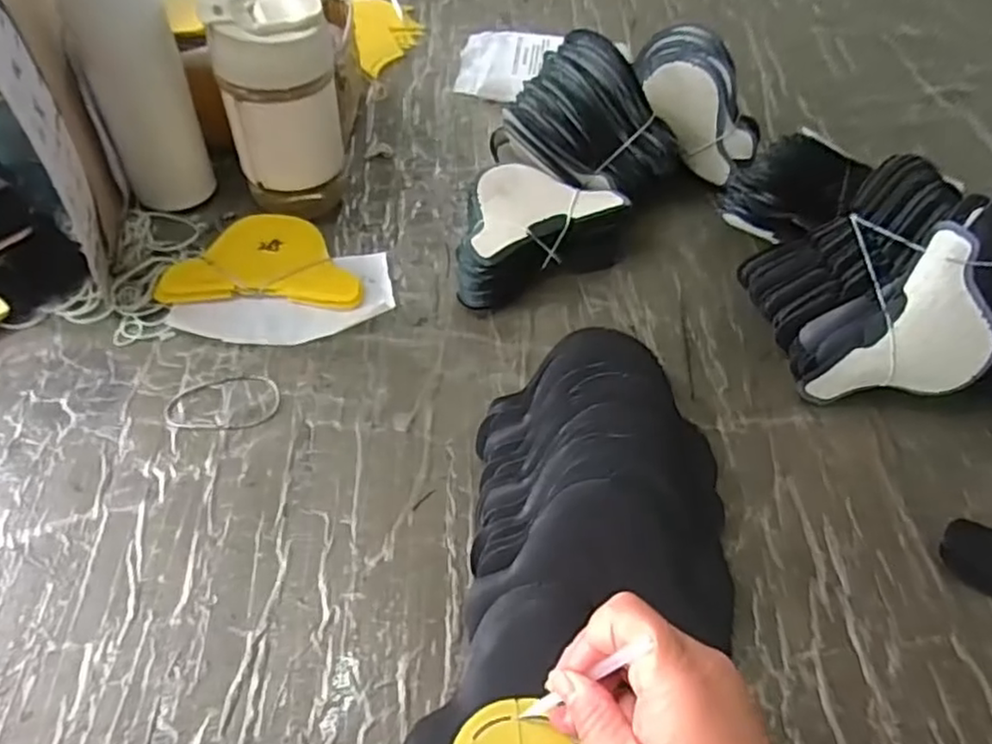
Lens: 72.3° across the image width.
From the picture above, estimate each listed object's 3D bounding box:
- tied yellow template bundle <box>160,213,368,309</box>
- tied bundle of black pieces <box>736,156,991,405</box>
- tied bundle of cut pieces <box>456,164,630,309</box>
[{"bbox_3d":[-0.173,-0.088,0.519,0.139,0.016,0.091,1,53,-4],"label":"tied yellow template bundle"},{"bbox_3d":[0.260,-0.062,0.466,0.115,0.120,0.147,-8,53,-10],"label":"tied bundle of black pieces"},{"bbox_3d":[0.024,-0.113,0.533,0.146,0.053,0.093,-26,58,-22],"label":"tied bundle of cut pieces"}]

